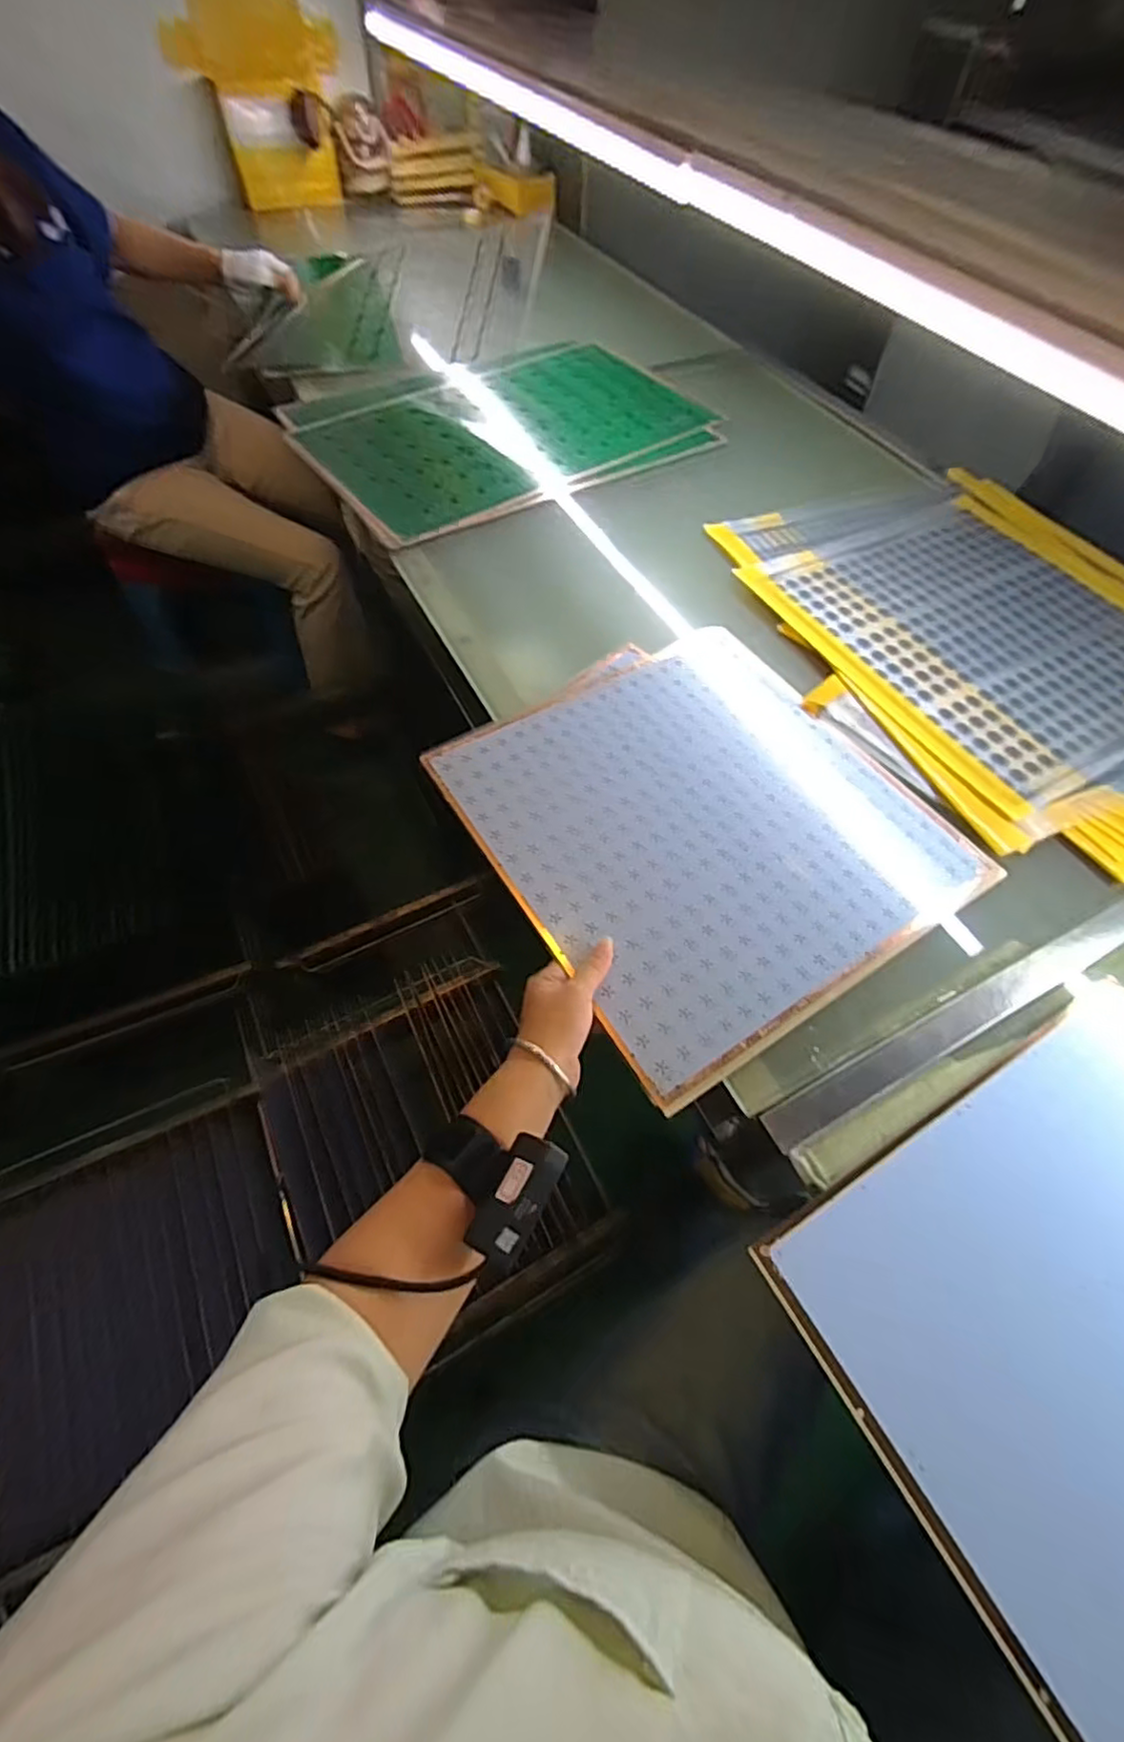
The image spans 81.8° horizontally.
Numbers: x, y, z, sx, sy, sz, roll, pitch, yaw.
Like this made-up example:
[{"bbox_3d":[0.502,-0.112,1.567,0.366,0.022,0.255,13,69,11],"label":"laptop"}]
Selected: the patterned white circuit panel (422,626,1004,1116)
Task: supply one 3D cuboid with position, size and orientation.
[{"bbox_3d":[0.138,-0.054,0.614,0.391,0.011,0.388,-27,64,-18],"label":"patterned white circuit panel"}]

